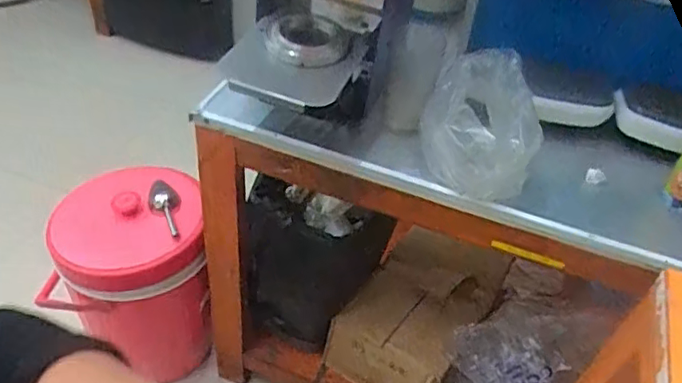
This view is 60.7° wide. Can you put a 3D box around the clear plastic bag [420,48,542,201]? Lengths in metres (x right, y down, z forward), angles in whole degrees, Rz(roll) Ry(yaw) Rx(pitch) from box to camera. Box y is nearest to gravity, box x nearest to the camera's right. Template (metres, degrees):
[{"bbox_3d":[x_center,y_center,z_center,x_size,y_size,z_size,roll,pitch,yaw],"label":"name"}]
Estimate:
[{"bbox_3d":[0.203,-0.105,0.841,0.156,0.123,0.214,13,44,6],"label":"clear plastic bag"}]

